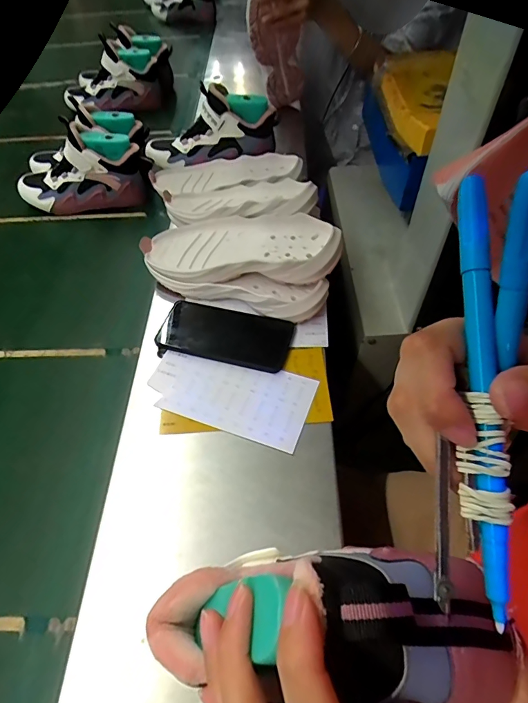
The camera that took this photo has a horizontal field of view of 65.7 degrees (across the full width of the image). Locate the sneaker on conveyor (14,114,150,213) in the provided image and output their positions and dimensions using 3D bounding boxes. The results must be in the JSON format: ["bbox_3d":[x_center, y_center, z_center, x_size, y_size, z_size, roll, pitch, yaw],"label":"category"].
[{"bbox_3d":[-0.323,-0.315,0.720,0.230,0.134,0.095,-5,53,-1],"label":"sneaker on conveyor"}]

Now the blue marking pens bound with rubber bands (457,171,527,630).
[{"bbox_3d":[0.085,0.013,0.147,0.018,0.036,0.159,3,87,3],"label":"blue marking pens bound with rubber bands"}]

